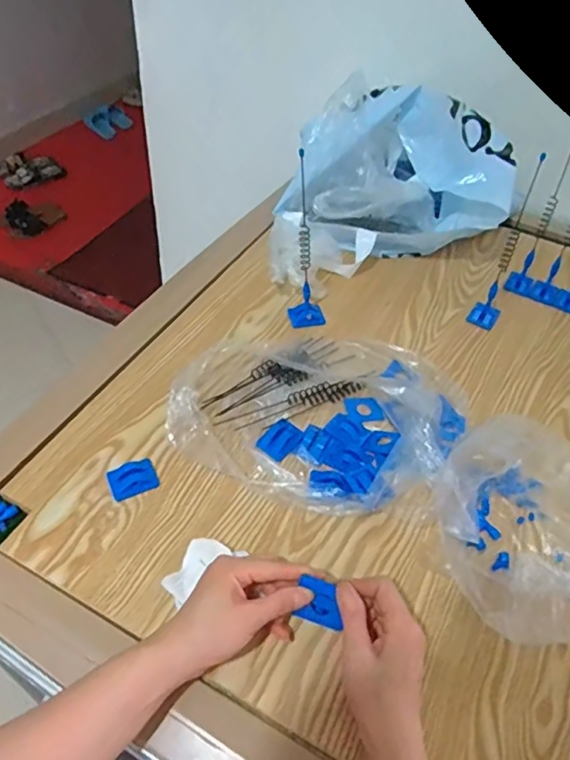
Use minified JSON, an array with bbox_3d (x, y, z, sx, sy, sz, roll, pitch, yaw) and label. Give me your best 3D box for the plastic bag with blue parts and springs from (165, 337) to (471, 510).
[{"bbox_3d":[0.047,0.008,0.601,0.292,0.088,0.239,15,48,8],"label":"plastic bag with blue parts and springs"}]

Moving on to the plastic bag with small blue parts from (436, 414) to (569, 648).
[{"bbox_3d":[0.234,0.127,0.510,0.187,0.086,0.181,-13,51,-17],"label":"plastic bag with small blue parts"}]

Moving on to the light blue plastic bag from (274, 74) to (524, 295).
[{"bbox_3d":[0.127,-0.281,0.804,0.358,0.178,0.189,-19,53,-21],"label":"light blue plastic bag"}]

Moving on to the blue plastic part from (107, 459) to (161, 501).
[{"bbox_3d":[-0.149,0.097,0.556,0.044,0.012,0.032,-17,52,-20],"label":"blue plastic part"}]

